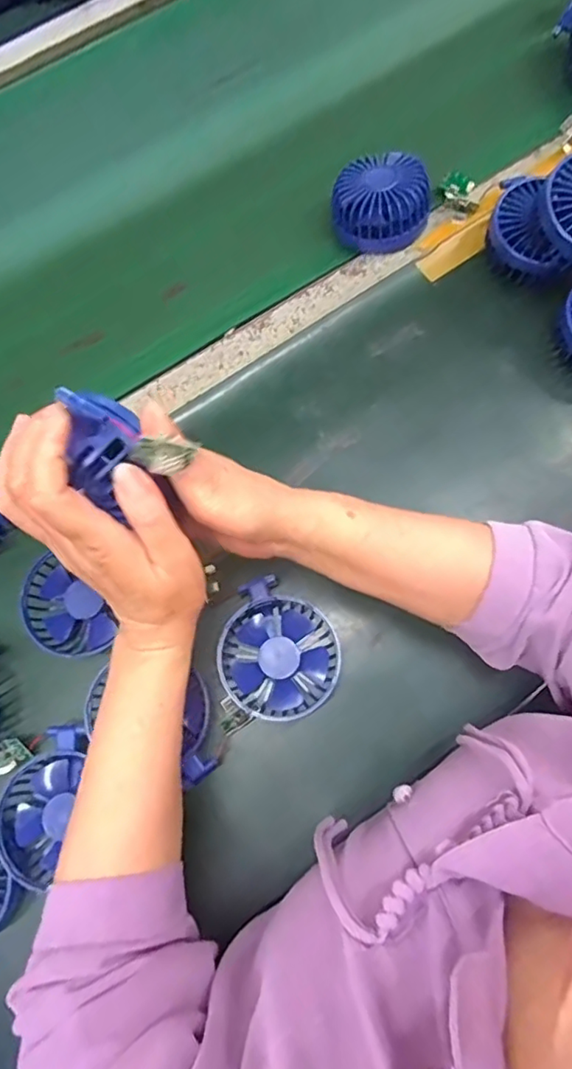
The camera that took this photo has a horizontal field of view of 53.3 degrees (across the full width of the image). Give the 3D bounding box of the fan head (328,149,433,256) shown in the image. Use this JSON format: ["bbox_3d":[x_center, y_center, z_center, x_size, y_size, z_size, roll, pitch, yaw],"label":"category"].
[{"bbox_3d":[0.086,-0.303,0.519,0.085,0.044,0.079,9,78,3],"label":"fan head"}]

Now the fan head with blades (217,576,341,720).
[{"bbox_3d":[-0.006,0.093,0.441,0.091,0.035,0.090,0,78,1],"label":"fan head with blades"}]

